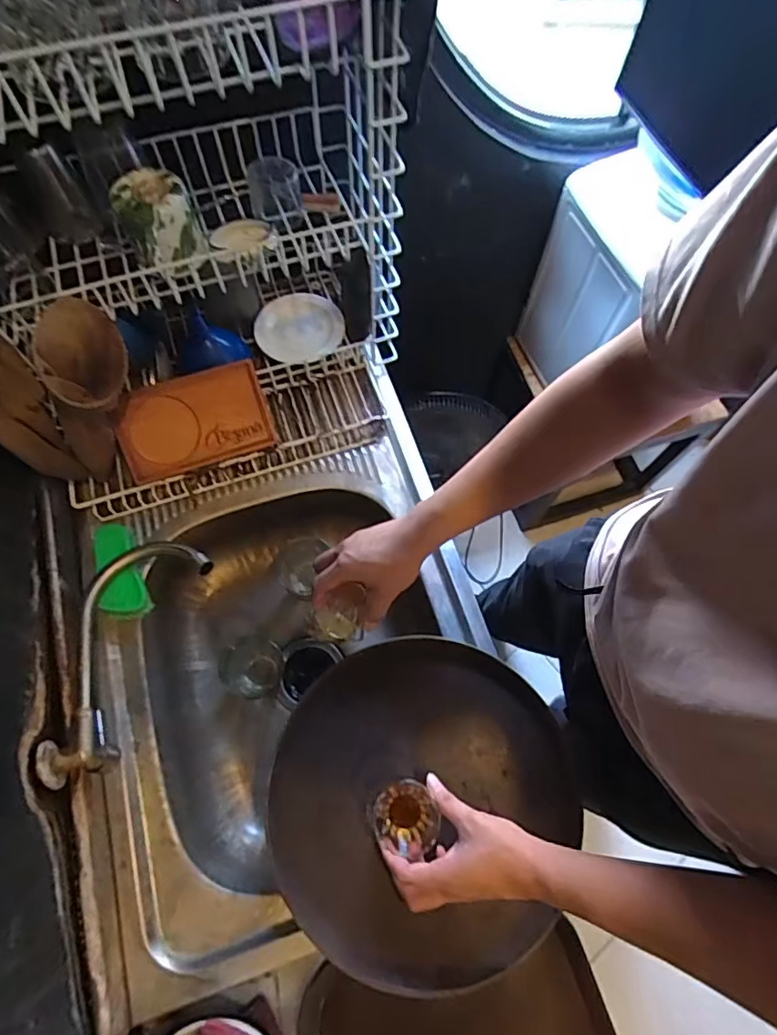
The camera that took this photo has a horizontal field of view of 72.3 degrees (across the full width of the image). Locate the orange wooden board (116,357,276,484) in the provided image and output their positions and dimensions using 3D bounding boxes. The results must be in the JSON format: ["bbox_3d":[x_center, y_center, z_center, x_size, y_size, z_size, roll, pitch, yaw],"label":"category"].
[{"bbox_3d":[-0.264,-0.130,0.719,0.194,0.015,0.117,-17,106,-6],"label":"orange wooden board"}]

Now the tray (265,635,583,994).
[{"bbox_3d":[0.037,0.311,0.596,0.331,0.030,0.330,0,69,0],"label":"tray"}]

